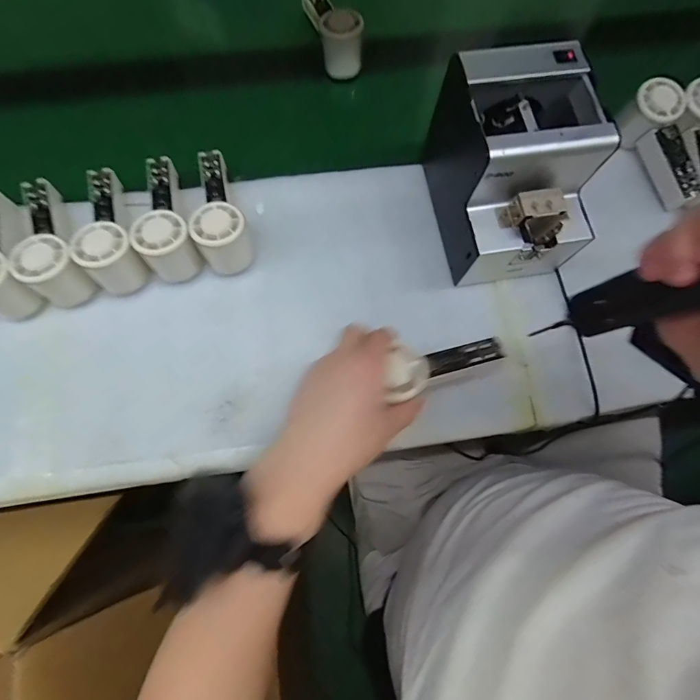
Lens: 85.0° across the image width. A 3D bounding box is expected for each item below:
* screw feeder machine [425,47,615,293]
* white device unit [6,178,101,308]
[{"bbox_3d":[0.172,-0.187,0.405,0.129,0.147,0.179,-8,76,-4],"label":"screw feeder machine"},{"bbox_3d":[-0.333,-0.123,0.421,0.056,0.063,0.158,-29,78,-9],"label":"white device unit"}]

